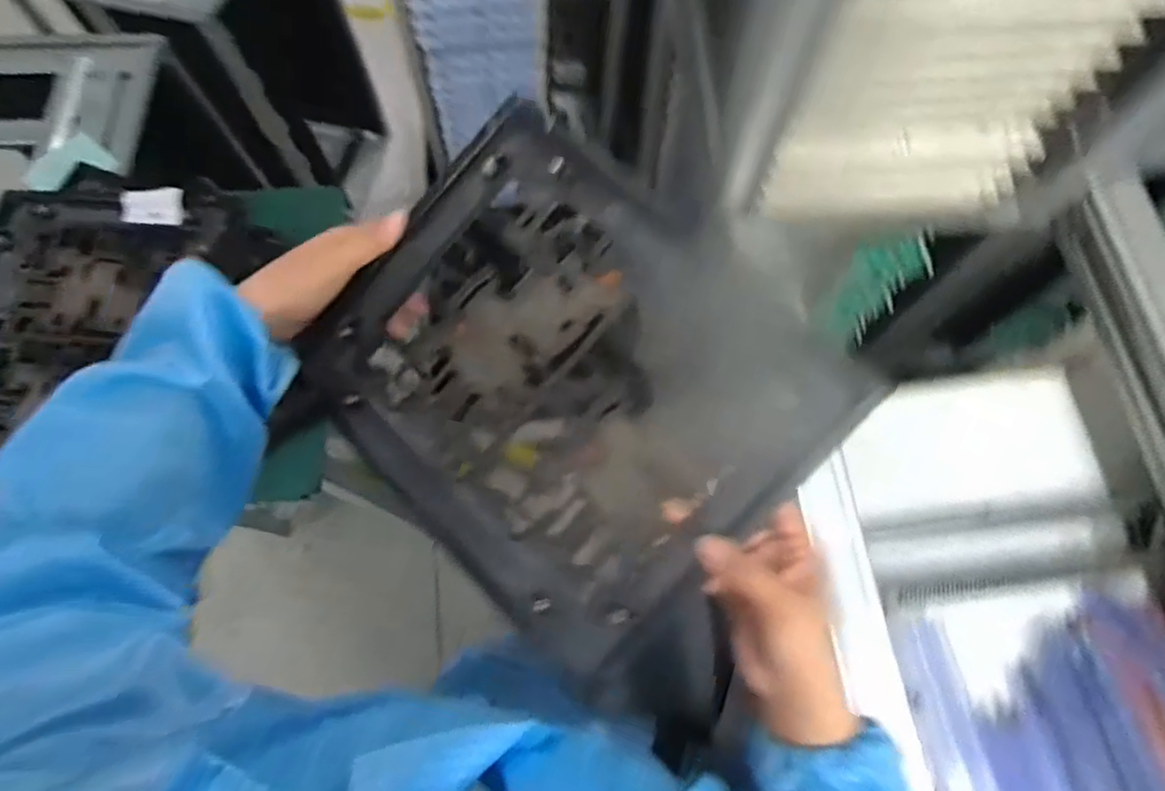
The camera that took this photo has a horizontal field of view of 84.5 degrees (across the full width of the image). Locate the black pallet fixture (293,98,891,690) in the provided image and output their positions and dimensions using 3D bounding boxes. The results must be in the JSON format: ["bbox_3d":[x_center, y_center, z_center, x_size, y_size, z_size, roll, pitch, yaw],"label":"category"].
[{"bbox_3d":[-0.019,-0.009,0.445,0.325,0.023,0.281,42,97,16],"label":"black pallet fixture"}]

